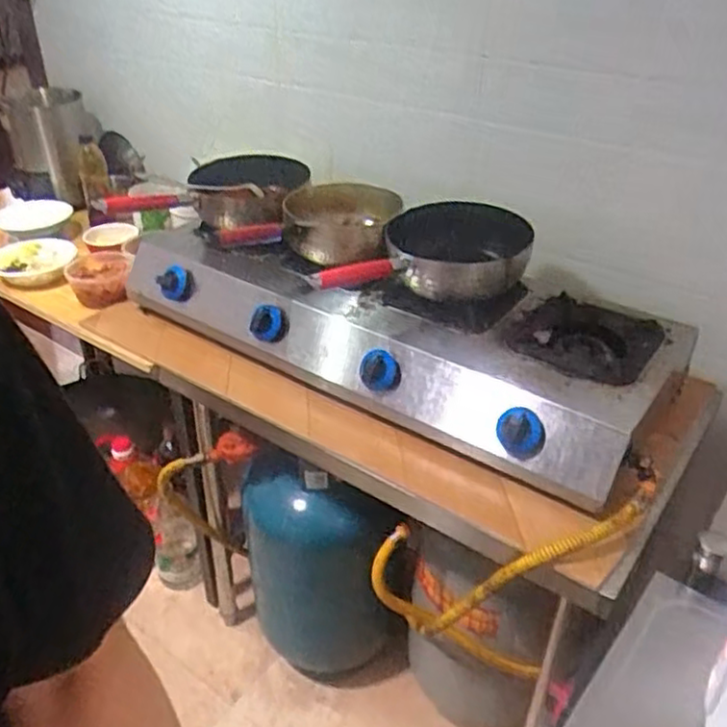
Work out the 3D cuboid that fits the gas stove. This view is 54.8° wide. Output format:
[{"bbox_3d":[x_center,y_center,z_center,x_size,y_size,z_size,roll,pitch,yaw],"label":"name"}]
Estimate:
[{"bbox_3d":[0.000,-0.097,1.153,0.942,0.104,0.321,22,40,28],"label":"gas stove"}]

